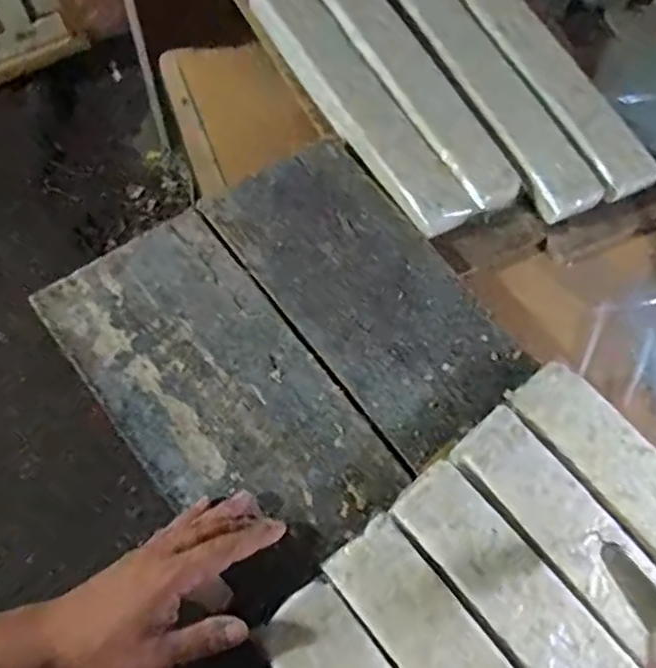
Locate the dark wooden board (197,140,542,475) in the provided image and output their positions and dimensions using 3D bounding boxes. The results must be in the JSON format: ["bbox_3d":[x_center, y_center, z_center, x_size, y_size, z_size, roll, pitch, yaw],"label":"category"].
[{"bbox_3d":[0.042,-0.046,0.616,0.167,0.011,0.320,-34,75,-22],"label":"dark wooden board"}]

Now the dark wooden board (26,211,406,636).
[{"bbox_3d":[-0.094,0.046,0.542,0.167,0.029,0.330,-35,68,-19],"label":"dark wooden board"}]

